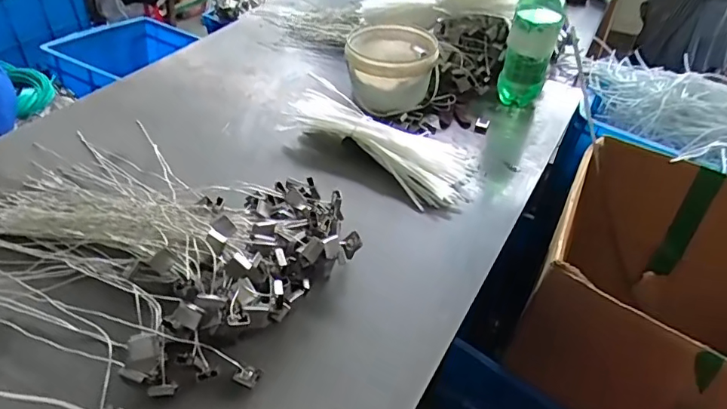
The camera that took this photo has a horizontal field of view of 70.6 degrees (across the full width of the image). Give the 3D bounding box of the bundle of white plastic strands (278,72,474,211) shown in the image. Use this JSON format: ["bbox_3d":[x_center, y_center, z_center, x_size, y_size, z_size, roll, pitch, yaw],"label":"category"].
[{"bbox_3d":[0.042,-0.140,1.057,0.421,0.093,0.194,32,49,29],"label":"bundle of white plastic strands"}]

